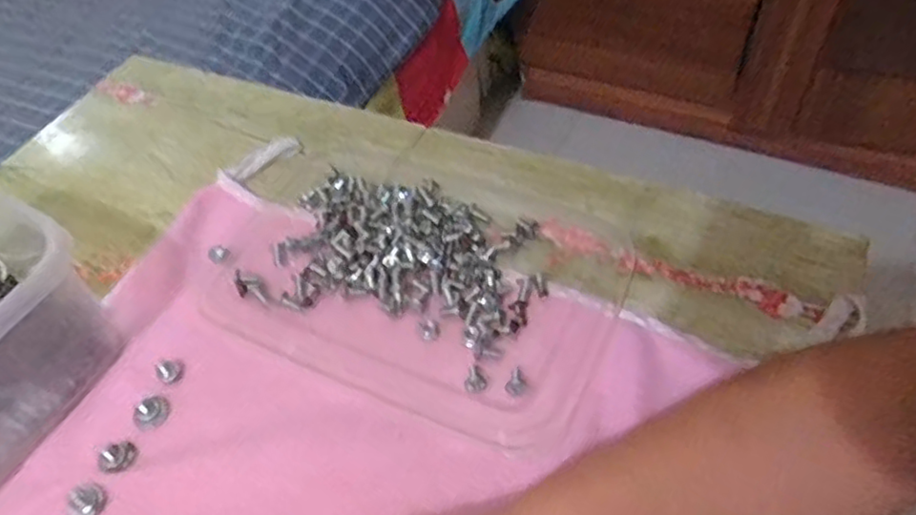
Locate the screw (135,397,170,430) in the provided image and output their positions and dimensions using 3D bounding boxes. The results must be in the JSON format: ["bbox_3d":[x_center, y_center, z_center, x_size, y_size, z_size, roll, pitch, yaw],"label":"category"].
[{"bbox_3d":[-0.163,0.081,0.353,0.016,0.005,0.018,28,59,25],"label":"screw"}]

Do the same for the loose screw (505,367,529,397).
[{"bbox_3d":[0.031,0.063,0.339,0.010,0.007,0.016,19,55,19],"label":"loose screw"}]

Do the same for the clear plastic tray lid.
[{"bbox_3d":[-0.028,0.007,0.398,0.236,0.024,0.160,18,55,19],"label":"clear plastic tray lid"}]

